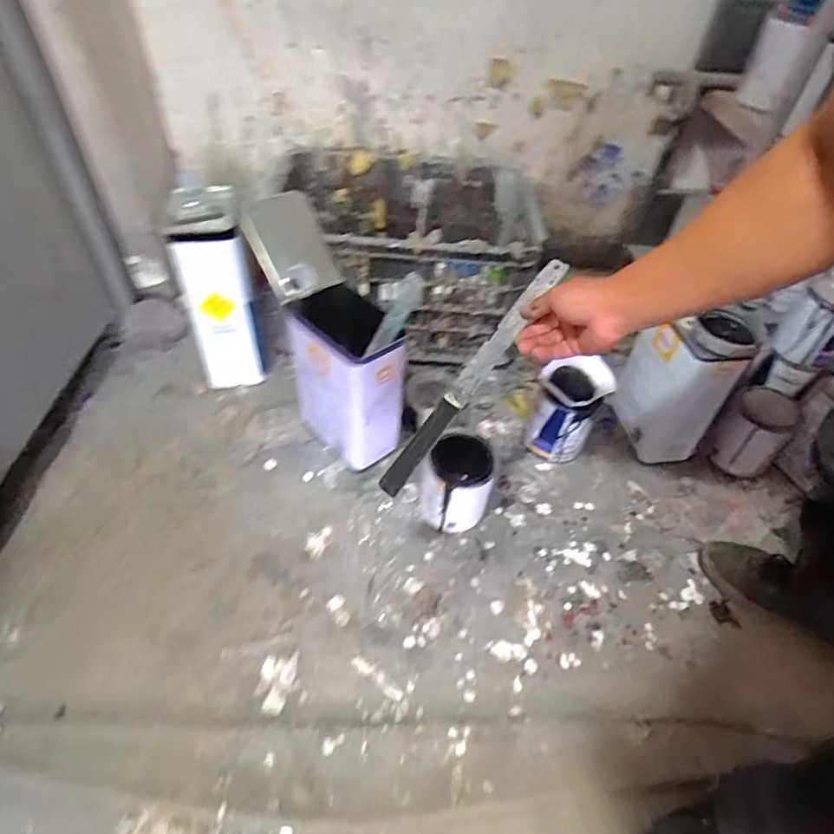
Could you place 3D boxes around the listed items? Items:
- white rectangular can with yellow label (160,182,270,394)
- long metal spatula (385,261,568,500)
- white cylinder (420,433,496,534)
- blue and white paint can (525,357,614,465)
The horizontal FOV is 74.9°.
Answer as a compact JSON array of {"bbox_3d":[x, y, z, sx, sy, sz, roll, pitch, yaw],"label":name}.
[{"bbox_3d":[-0.346,-0.212,0.967,0.110,0.335,0.175,-9,50,-13],"label":"white rectangular can with yellow label"},{"bbox_3d":[0.068,-0.048,0.652,0.029,0.016,0.343,36,88,25],"label":"long metal spatula"},{"bbox_3d":[0.060,0.106,0.830,0.089,0.136,0.085,-19,52,-21],"label":"white cylinder"},{"bbox_3d":[0.258,-0.013,0.947,0.107,0.156,0.110,3,48,-3],"label":"blue and white paint can"}]

